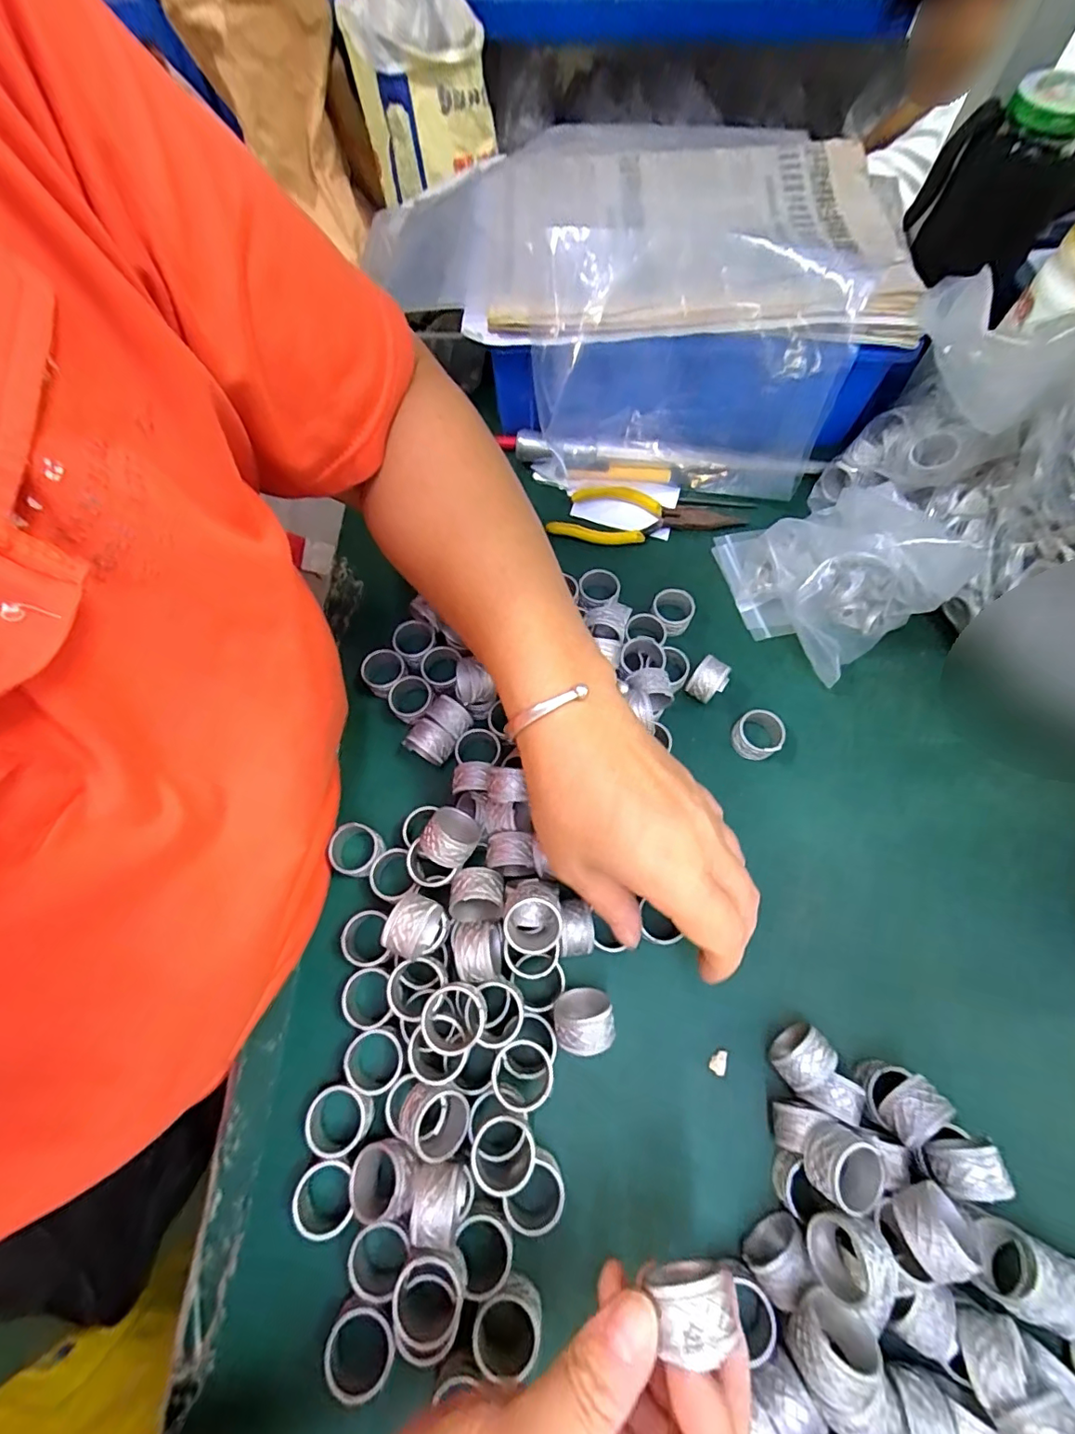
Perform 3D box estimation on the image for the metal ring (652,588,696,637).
[{"bbox_3d":[0.090,-0.070,0.357,0.027,0.013,0.029,0,67,1],"label":"metal ring"}]

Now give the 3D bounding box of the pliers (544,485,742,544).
[{"bbox_3d":[0.078,-0.144,0.390,0.135,0.008,0.045,10,68,5],"label":"pliers"}]

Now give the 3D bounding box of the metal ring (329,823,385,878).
[{"bbox_3d":[-0.101,0.075,0.299,0.030,0.015,0.027,3,67,2],"label":"metal ring"}]

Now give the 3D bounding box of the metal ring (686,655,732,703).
[{"bbox_3d":[0.106,-0.021,0.334,0.020,0.025,0.022,38,73,15],"label":"metal ring"}]

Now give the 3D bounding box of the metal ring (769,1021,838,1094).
[{"bbox_3d":[0.127,0.164,0.258,0.026,0.025,0.018,-37,72,-14],"label":"metal ring"}]

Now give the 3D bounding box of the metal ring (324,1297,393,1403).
[{"bbox_3d":[-0.072,0.258,0.219,0.027,0.013,0.027,0,67,1],"label":"metal ring"}]

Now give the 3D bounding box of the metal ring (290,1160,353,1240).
[{"bbox_3d":[-0.094,0.213,0.238,0.024,0.018,0.027,-15,68,-6],"label":"metal ring"}]

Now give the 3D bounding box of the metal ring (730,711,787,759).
[{"bbox_3d":[0.133,0.011,0.326,0.027,0.020,0.027,0,67,1],"label":"metal ring"}]

